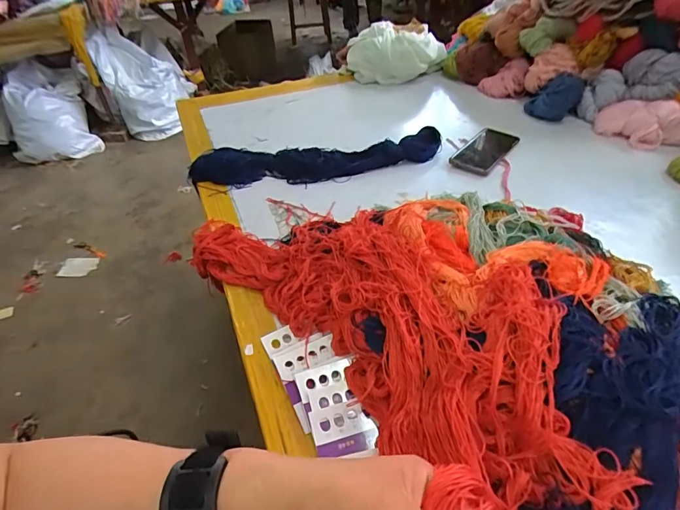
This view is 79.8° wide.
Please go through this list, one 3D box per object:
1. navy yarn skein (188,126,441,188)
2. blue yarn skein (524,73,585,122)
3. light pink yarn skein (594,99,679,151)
[{"bbox_3d":[-0.037,-0.171,0.725,0.442,0.038,0.103,-4,42,-2],"label":"navy yarn skein"},{"bbox_3d":[0.445,-0.328,0.845,0.093,0.082,0.069,21,47,24],"label":"blue yarn skein"},{"bbox_3d":[0.591,-0.238,0.754,0.204,0.067,0.075,23,48,25],"label":"light pink yarn skein"}]

